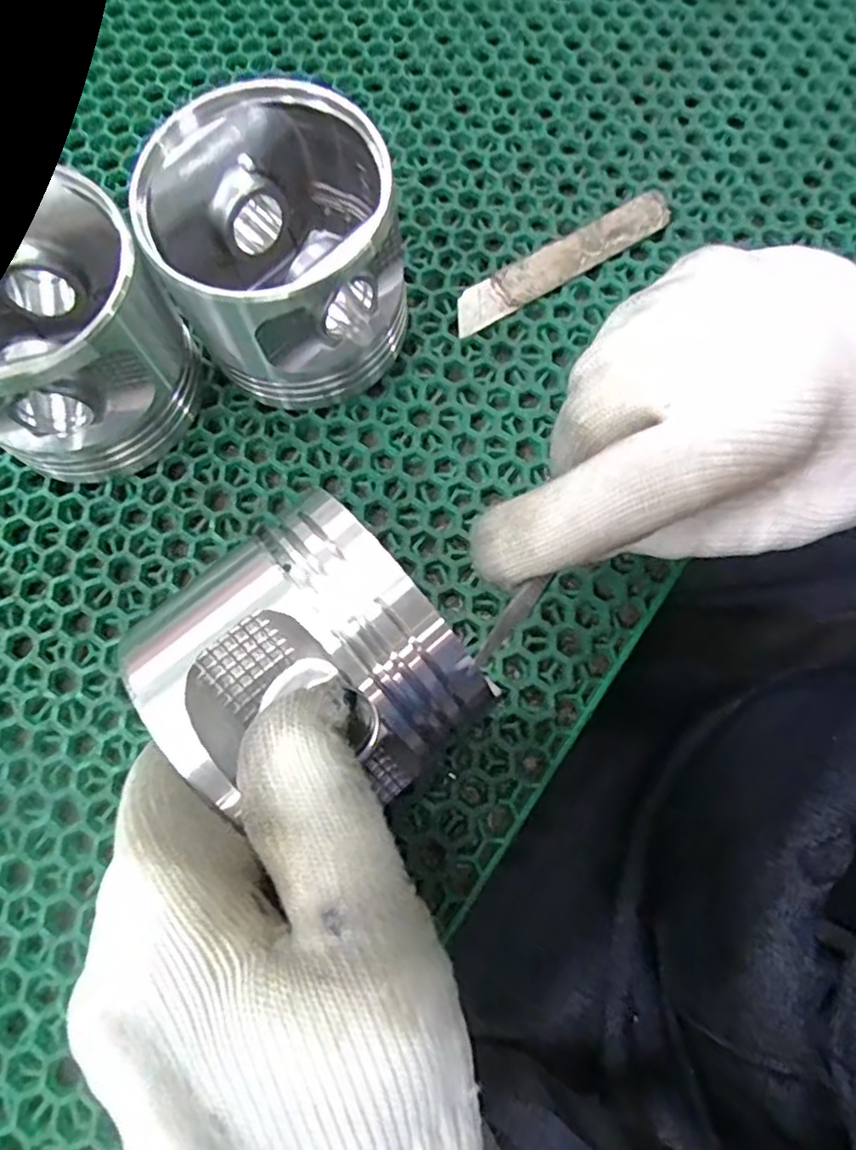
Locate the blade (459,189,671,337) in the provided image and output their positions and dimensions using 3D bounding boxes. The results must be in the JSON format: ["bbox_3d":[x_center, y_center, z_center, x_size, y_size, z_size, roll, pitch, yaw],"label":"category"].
[{"bbox_3d":[0.055,-0.129,0.258,0.102,0.004,0.018,-30,76,-7],"label":"blade"}]

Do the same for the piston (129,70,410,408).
[{"bbox_3d":[-0.049,-0.107,0.220,0.078,0.070,0.074,0,74,1],"label":"piston"}]

